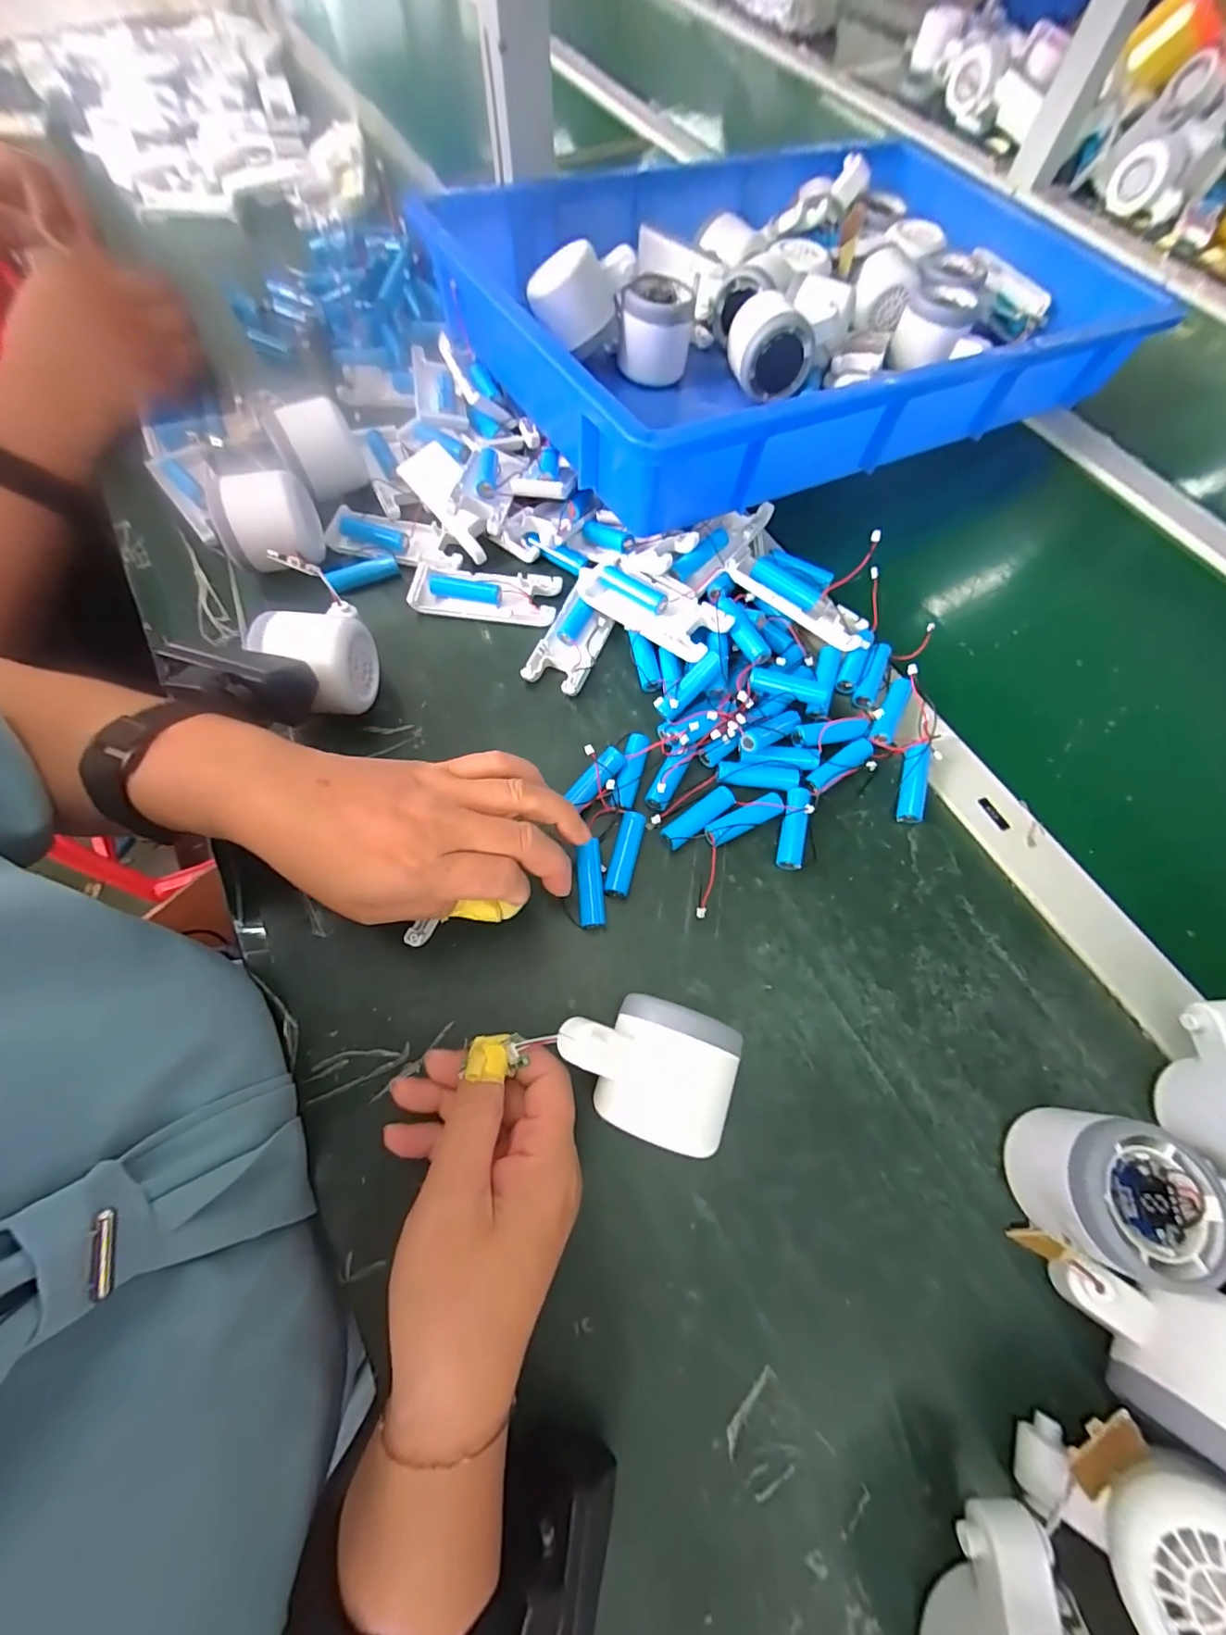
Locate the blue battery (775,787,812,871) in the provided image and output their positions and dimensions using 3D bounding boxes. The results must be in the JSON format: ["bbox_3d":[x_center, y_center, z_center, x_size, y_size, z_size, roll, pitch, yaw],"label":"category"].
[{"bbox_3d":[0.109,0.006,0.316,0.015,0.014,0.050,15,79,4],"label":"blue battery"}]

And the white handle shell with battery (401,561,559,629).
[{"bbox_3d":[-0.093,-0.163,0.381,0.106,0.013,0.038,8,68,1],"label":"white handle shell with battery"}]

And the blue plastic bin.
[{"bbox_3d":[0.166,-0.460,0.453,0.566,0.088,0.389,-28,72,-12],"label":"blue plastic bin"}]

